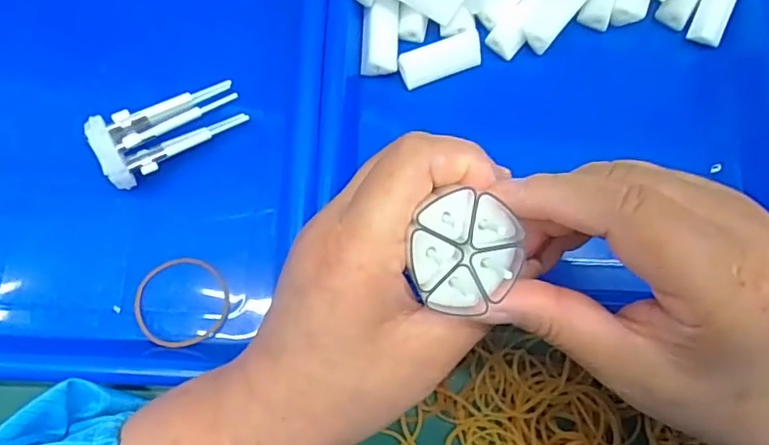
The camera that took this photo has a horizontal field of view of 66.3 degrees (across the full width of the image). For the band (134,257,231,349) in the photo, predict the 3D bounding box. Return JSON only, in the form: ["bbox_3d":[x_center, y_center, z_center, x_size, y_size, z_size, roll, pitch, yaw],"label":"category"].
[{"bbox_3d":[-0.102,0.040,0.294,0.048,0.006,0.044,0,74,-2],"label":"band"}]

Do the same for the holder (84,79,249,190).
[{"bbox_3d":[-0.111,-0.048,0.303,0.075,0.026,0.029,-31,77,-25],"label":"holder"}]

